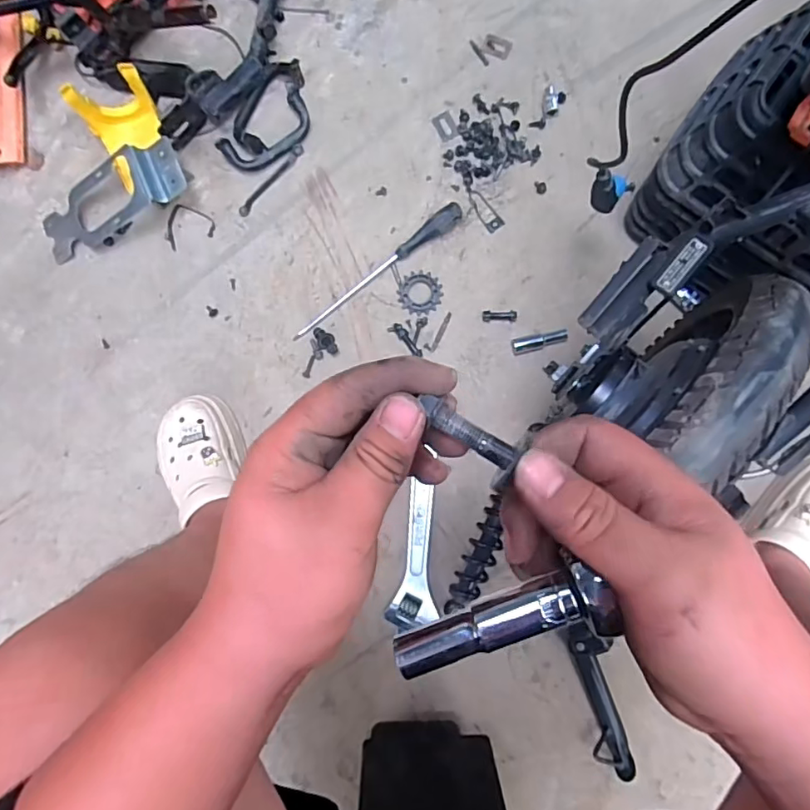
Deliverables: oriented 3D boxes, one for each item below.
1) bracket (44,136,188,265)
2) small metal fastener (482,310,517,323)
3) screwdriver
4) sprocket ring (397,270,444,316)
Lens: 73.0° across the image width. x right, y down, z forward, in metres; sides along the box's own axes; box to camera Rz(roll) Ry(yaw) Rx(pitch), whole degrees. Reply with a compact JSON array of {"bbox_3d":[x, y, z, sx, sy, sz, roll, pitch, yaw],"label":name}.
[{"bbox_3d":[-0.457,-0.320,0.848,0.256,0.038,0.105,-21,83,17],"label":"bracket"},{"bbox_3d":[0.139,-0.130,0.800,0.049,0.009,0.018,-1,85,4],"label":"small metal fastener"},{"bbox_3d":[-0.046,-0.203,0.810,0.304,0.025,0.035,-35,83,1],"label":"screwdriver"},{"bbox_3d":[0.023,-0.167,0.815,0.064,0.005,0.061,0,85,4],"label":"sprocket ring"}]

